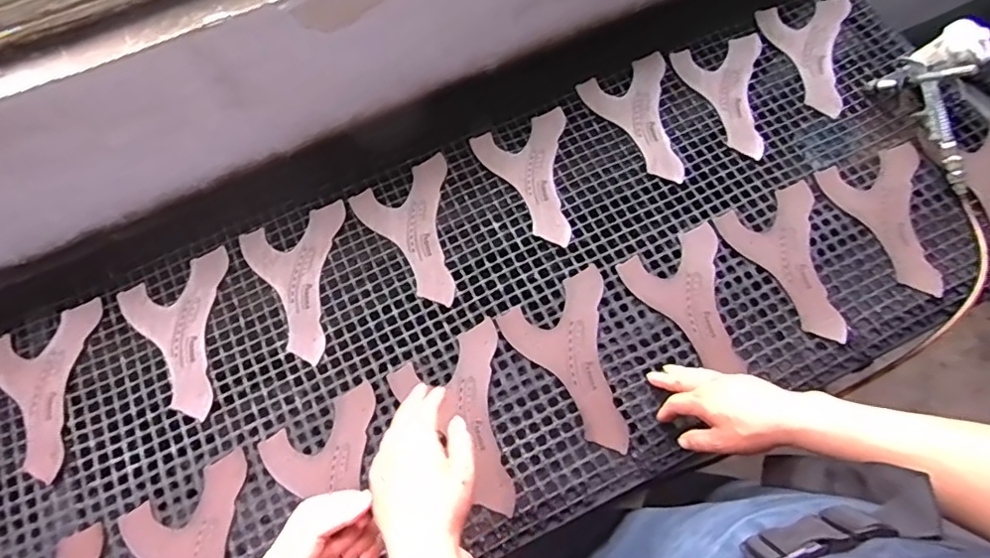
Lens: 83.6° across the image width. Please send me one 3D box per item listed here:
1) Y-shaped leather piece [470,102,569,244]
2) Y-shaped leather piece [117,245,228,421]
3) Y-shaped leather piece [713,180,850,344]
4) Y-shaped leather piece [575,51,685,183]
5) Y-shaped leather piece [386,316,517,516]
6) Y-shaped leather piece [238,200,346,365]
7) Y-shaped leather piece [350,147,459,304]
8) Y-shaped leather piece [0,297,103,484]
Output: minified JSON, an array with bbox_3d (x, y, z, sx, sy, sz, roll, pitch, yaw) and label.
[{"bbox_3d":[0.067,-0.145,0.799,0.143,0.006,0.209,-20,69,-6],"label":"Y-shaped leather piece"},{"bbox_3d":[-0.398,0.073,0.733,0.144,0.007,0.206,-28,70,-9],"label":"Y-shaped leather piece"},{"bbox_3d":[0.413,-0.021,0.743,0.146,0.008,0.211,-23,70,-7],"label":"Y-shaped leather piece"},{"bbox_3d":[0.233,-0.238,0.835,0.142,0.010,0.207,-23,73,-8],"label":"Y-shaped leather piece"},{"bbox_3d":[-0.020,0.173,0.686,0.148,0.008,0.213,-29,70,-10],"label":"Y-shaped leather piece"},{"bbox_3d":[-0.253,0.006,0.753,0.144,0.007,0.207,-20,69,-6],"label":"Y-shaped leather piece"},{"bbox_3d":[-0.093,-0.069,0.780,0.143,0.006,0.208,-31,71,-10],"label":"Y-shaped leather piece"},{"bbox_3d":[-0.560,0.143,0.706,0.146,0.008,0.204,-24,71,-13],"label":"Y-shaped leather piece"}]

